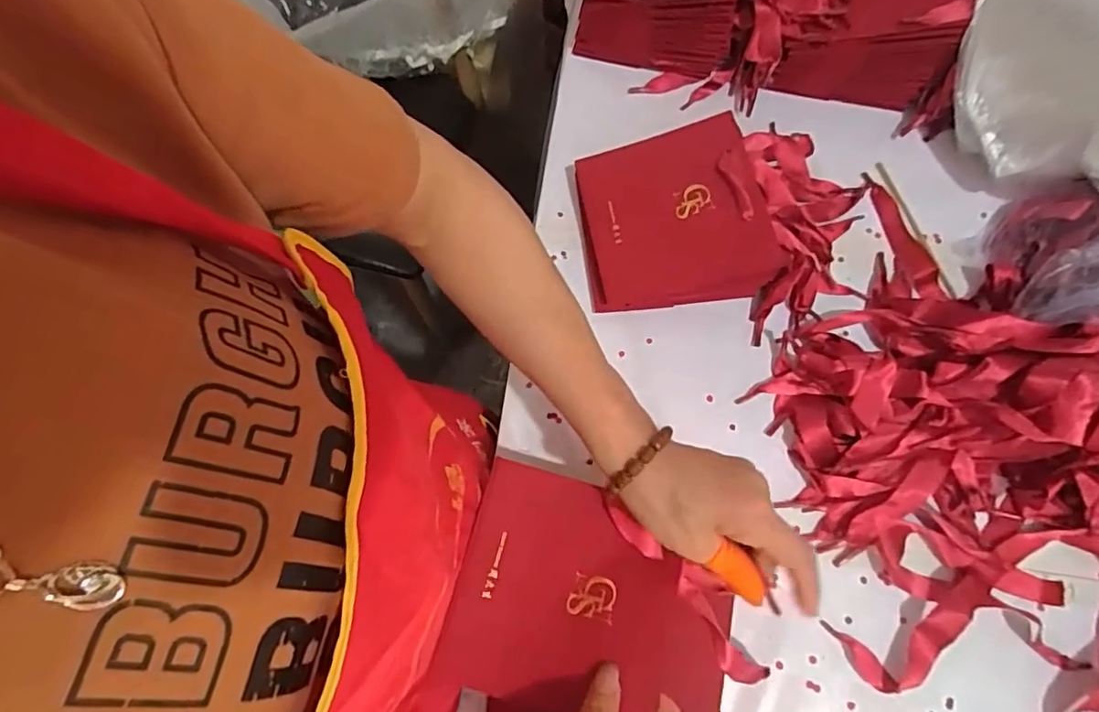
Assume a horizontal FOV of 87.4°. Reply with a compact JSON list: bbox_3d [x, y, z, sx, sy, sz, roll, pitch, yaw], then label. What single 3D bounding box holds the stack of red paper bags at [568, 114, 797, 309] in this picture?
[{"bbox_3d":[0.101,-0.115,0.483,0.149,0.026,0.147,-15,85,13],"label":"stack of red paper bags"}]

